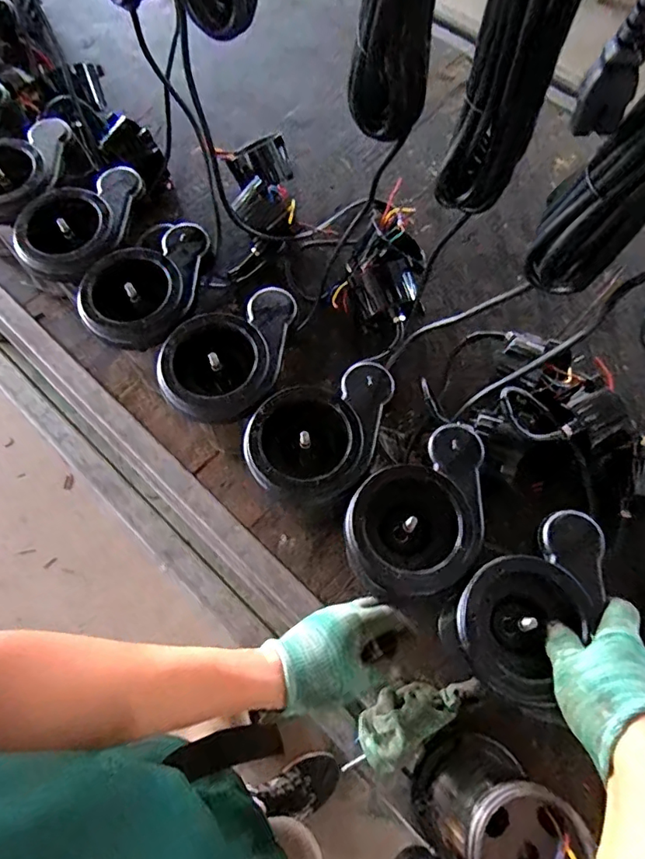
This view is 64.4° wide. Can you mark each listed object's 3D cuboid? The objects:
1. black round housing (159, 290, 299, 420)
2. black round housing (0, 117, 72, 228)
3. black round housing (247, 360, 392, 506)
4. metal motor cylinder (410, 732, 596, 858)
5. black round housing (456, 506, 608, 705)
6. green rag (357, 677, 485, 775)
[{"bbox_3d":[-0.103,-0.076,0.563,0.126,0.066,0.161,9,69,4],"label":"black round housing"},{"bbox_3d":[-0.378,-0.320,0.637,0.154,0.039,0.126,-29,71,-10],"label":"black round housing"},{"bbox_3d":[0.007,0.012,0.524,0.161,0.071,0.110,-24,70,-8],"label":"black round housing"},{"bbox_3d":[0.142,0.329,0.433,0.080,0.180,0.096,38,74,14],"label":"metal motor cylinder"},{"bbox_3d":[0.183,0.149,0.462,0.100,0.065,0.164,33,72,13],"label":"black round housing"},{"bbox_3d":[0.099,0.293,0.540,0.137,0.056,0.058,-30,71,-11],"label":"green rag"}]

